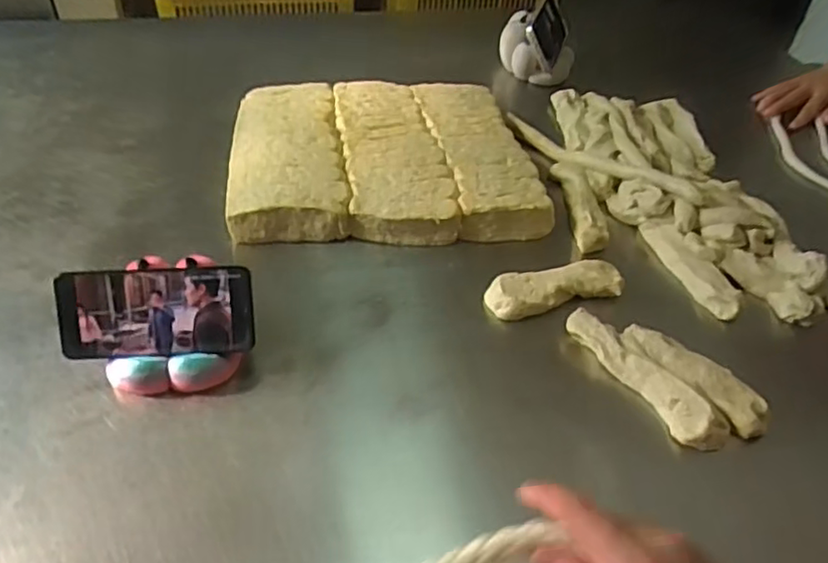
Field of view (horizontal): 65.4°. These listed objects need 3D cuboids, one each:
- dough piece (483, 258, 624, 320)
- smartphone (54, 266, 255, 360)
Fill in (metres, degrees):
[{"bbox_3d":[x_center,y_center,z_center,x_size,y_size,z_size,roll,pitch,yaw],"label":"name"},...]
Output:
[{"bbox_3d":[0.143,0.010,0.659,0.138,0.034,0.042,-10,46,-14],"label":"dough piece"},{"bbox_3d":[-0.219,0.027,0.547,0.157,0.074,0.011,-2,9,-4],"label":"smartphone"}]

